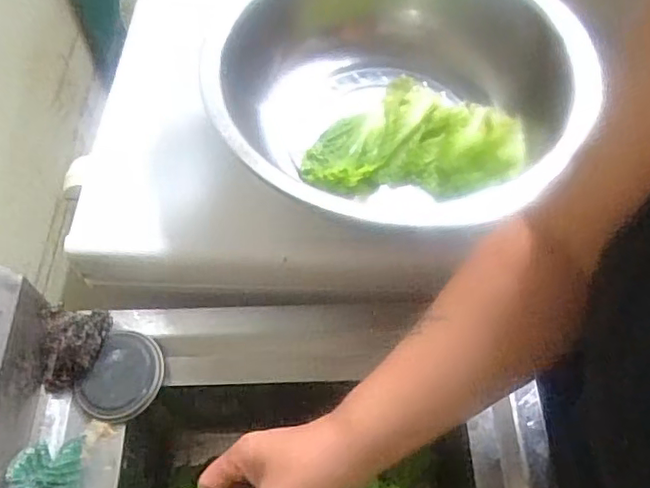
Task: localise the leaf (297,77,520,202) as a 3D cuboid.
[{"bbox_3d":[0.091,-0.115,0.626,0.210,0.038,0.147,5,61,2],"label":"leaf"}]

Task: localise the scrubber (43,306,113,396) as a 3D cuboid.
[{"bbox_3d":[-0.236,0.095,0.562,0.056,0.029,0.081,0,61,-1],"label":"scrubber"}]

